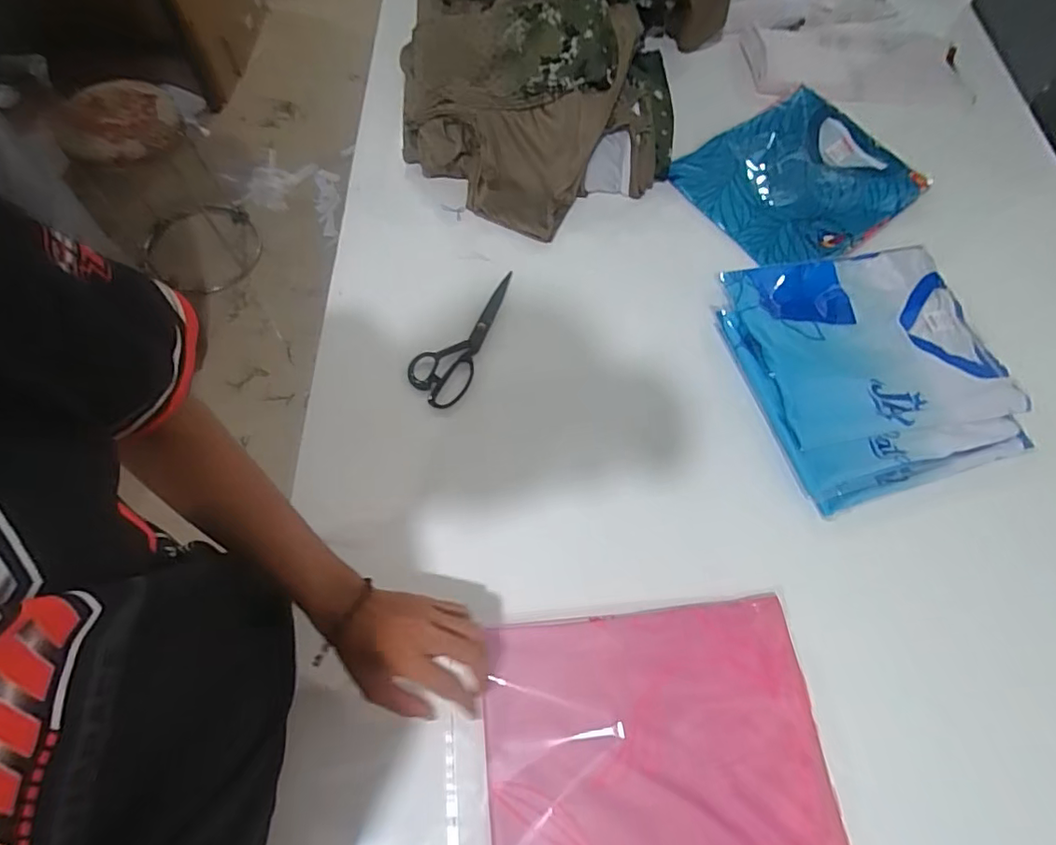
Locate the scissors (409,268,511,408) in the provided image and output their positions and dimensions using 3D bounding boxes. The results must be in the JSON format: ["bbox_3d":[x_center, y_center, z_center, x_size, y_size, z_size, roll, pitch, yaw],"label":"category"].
[{"bbox_3d":[-0.064,-0.107,0.685,0.074,0.013,0.206,38,72,12],"label":"scissors"}]

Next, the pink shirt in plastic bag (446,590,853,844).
[{"bbox_3d":[0.103,0.324,0.502,0.352,0.027,0.267,-5,69,-4],"label":"pink shirt in plastic bag"}]

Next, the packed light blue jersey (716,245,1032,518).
[{"bbox_3d":[0.438,-0.082,0.699,0.329,0.037,0.339,-16,70,-8],"label":"packed light blue jersey"}]

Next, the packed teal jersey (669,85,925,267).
[{"bbox_3d":[0.419,-0.373,0.821,0.322,0.025,0.252,-32,73,-14],"label":"packed teal jersey"}]

